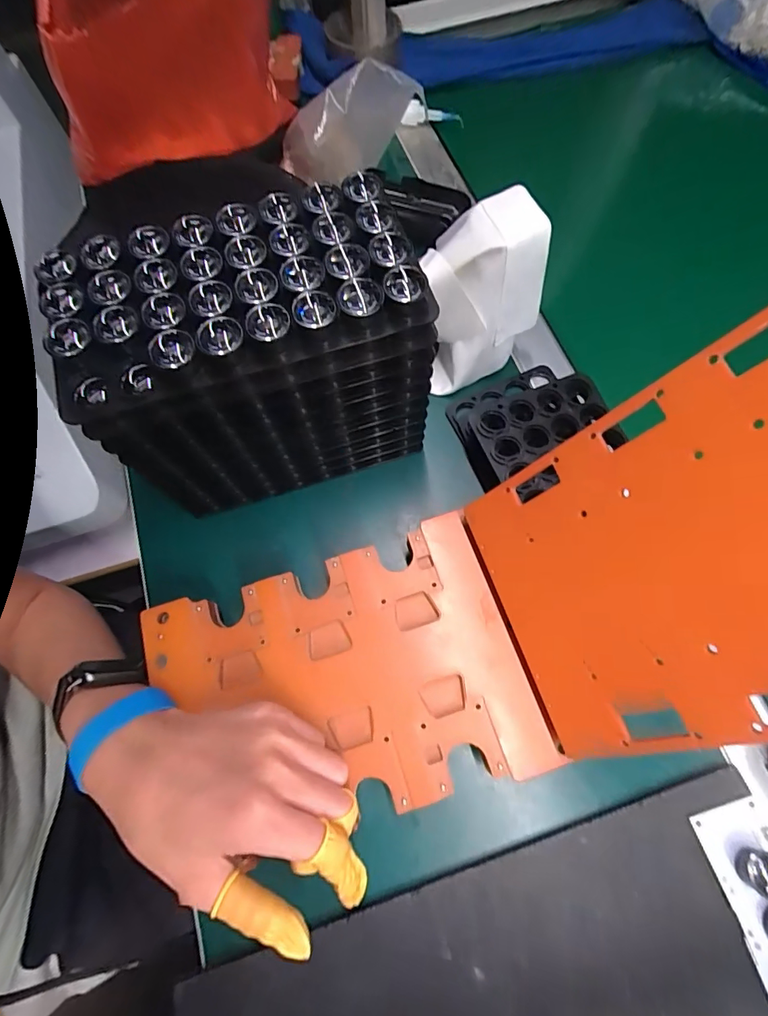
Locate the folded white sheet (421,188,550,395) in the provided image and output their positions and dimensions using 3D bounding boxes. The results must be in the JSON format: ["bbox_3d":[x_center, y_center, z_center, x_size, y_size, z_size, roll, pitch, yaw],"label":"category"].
[{"bbox_3d":[0.071,-0.156,0.351,0.078,0.125,0.066,-32,74,-9],"label":"folded white sheet"}]

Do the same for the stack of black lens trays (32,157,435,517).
[{"bbox_3d":[-0.074,-0.088,0.302,0.198,0.170,0.101,-12,70,-2],"label":"stack of black lens trays"}]

